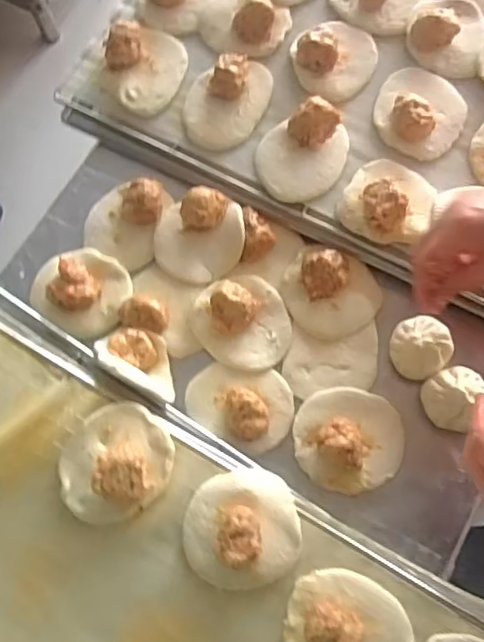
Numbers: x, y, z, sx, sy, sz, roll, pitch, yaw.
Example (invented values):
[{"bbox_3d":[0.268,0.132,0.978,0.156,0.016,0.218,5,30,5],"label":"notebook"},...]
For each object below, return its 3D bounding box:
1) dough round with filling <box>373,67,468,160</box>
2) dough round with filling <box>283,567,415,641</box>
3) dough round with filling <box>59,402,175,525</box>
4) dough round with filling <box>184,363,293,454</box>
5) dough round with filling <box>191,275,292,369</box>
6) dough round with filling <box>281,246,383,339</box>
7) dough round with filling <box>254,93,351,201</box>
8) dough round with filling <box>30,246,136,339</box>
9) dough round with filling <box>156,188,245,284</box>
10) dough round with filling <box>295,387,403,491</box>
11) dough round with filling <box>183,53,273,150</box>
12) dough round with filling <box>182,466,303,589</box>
[{"bbox_3d":[0.178,-0.215,0.594,0.085,0.030,0.098,22,73,9],"label":"dough round with filling"},{"bbox_3d":[0.080,0.231,0.438,0.092,0.037,0.088,0,71,1],"label":"dough round with filling"},{"bbox_3d":[-0.103,0.111,0.482,0.091,0.037,0.084,0,71,1],"label":"dough round with filling"},{"bbox_3d":[-0.003,0.073,0.536,0.094,0.031,0.071,7,72,4],"label":"dough round with filling"},{"bbox_3d":[0.000,-0.004,0.559,0.090,0.034,0.085,0,71,1],"label":"dough round with filling"},{"bbox_3d":[0.082,-0.031,0.568,0.084,0.025,0.089,0,71,1],"label":"dough round with filling"},{"bbox_3d":[0.058,-0.166,0.581,0.078,0.028,0.095,36,76,12],"label":"dough round with filling"},{"bbox_3d":[-0.154,-0.034,0.568,0.089,0.031,0.081,26,74,10],"label":"dough round with filling"},{"bbox_3d":[-0.041,-0.085,0.579,0.085,0.034,0.081,0,71,1],"label":"dough round with filling"},{"bbox_3d":[0.093,0.099,0.521,0.092,0.035,0.087,0,71,1],"label":"dough round with filling"},{"bbox_3d":[-0.014,-0.225,0.603,0.089,0.028,0.093,-5,71,0],"label":"dough round with filling"},{"bbox_3d":[-0.001,0.158,0.464,0.091,0.038,0.084,0,71,1],"label":"dough round with filling"}]

